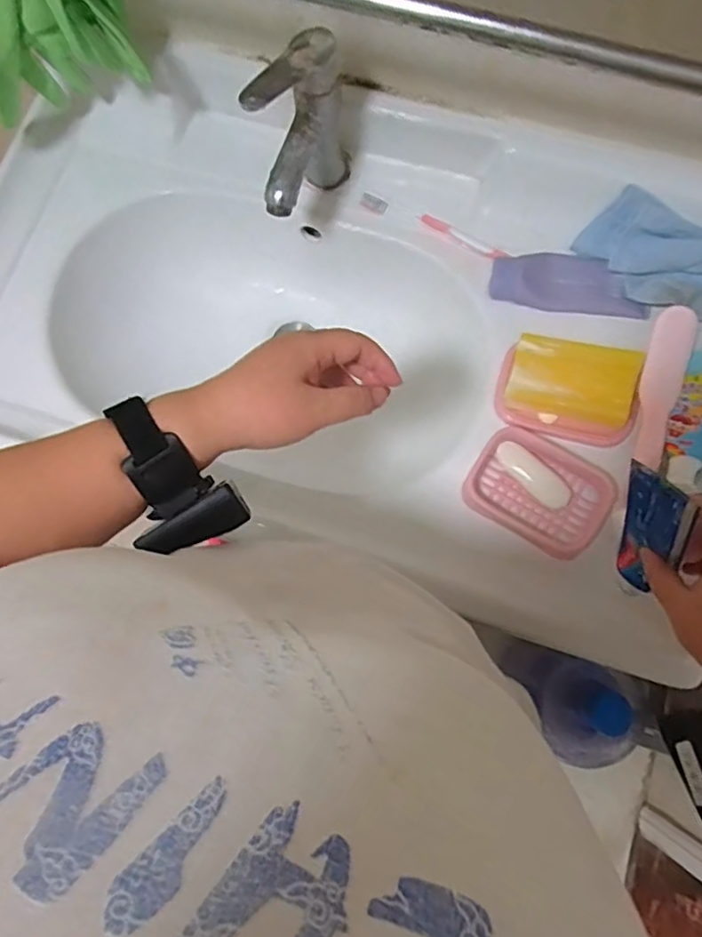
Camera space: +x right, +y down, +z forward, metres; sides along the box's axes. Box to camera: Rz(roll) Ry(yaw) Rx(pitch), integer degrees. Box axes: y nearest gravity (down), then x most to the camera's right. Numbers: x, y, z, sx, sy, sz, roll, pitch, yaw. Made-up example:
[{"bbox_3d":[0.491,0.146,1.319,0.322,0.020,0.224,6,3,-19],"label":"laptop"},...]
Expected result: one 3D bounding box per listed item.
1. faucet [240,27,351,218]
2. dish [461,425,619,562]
[{"bbox_3d":[-0.049,-0.297,0.569,0.046,0.164,0.136,27,78,8],"label":"faucet"},{"bbox_3d":[0.176,0.021,0.572,0.124,0.026,0.088,32,79,9],"label":"dish"}]

